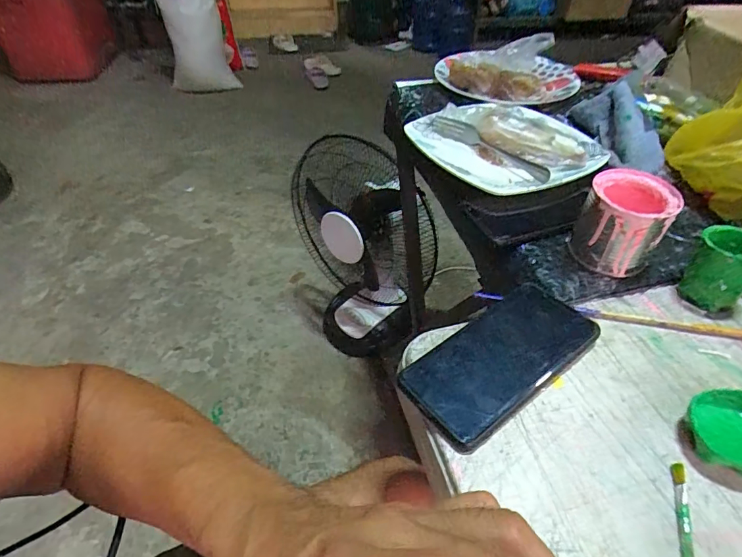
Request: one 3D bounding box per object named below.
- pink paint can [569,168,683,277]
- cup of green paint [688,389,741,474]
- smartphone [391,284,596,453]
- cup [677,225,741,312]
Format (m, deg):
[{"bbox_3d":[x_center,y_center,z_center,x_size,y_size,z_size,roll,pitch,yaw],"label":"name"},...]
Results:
[{"bbox_3d":[0.234,-0.053,0.415,0.070,0.073,0.074,27,50,27],"label":"pink paint can"},{"bbox_3d":[0.239,0.103,0.293,0.053,0.023,0.052,-1,43,1],"label":"cup of green paint"},{"bbox_3d":[0.103,0.062,0.351,0.161,0.012,0.076,-28,50,-25],"label":"smartphone"},{"bbox_3d":[0.305,-0.008,0.386,0.047,0.059,0.046,-1,43,1],"label":"cup"}]

